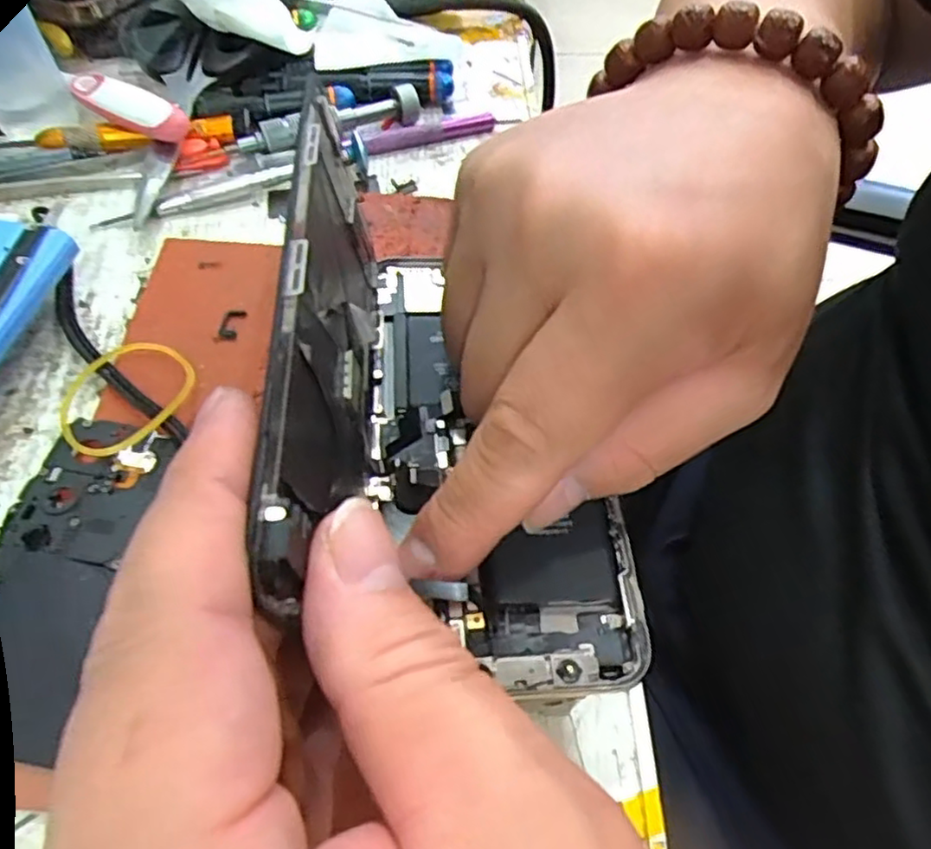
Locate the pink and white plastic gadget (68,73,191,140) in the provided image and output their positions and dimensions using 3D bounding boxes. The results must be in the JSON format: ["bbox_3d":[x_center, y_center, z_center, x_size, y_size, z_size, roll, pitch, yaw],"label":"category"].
[{"bbox_3d":[-0.156,-0.144,0.308,0.077,0.018,0.017,32,61,16],"label":"pink and white plastic gadget"}]

